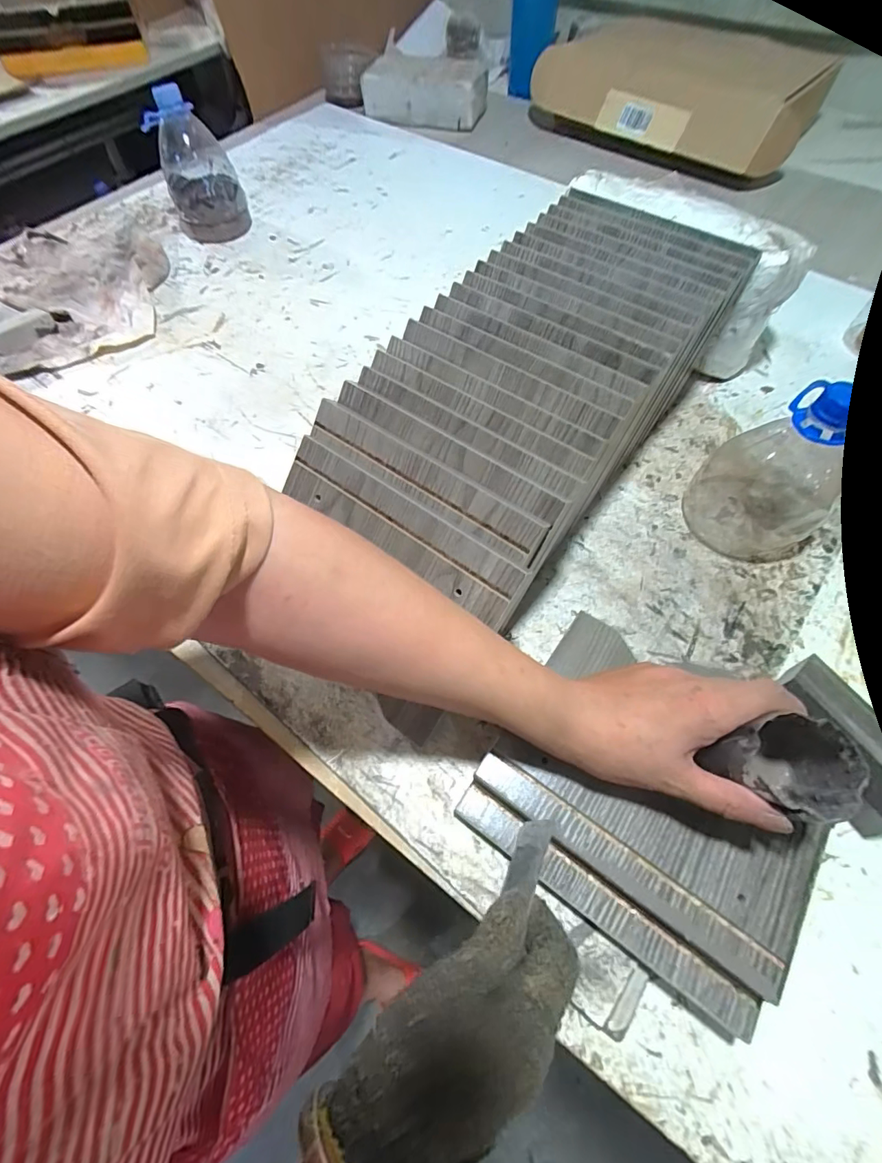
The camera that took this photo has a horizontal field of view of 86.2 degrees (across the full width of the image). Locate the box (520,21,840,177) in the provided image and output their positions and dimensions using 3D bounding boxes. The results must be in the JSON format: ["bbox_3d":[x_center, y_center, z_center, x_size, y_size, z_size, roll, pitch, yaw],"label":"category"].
[{"bbox_3d":[0.358,-0.742,0.724,0.396,0.080,0.216,36,70,19],"label":"box"}]

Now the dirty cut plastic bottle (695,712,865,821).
[{"bbox_3d":[0.191,0.107,0.272,0.060,0.063,0.053,36,70,19],"label":"dirty cut plastic bottle"}]

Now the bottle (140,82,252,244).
[{"bbox_3d":[-0.334,-0.564,0.638,0.097,0.137,0.105,-22,64,-9],"label":"bottle"}]

